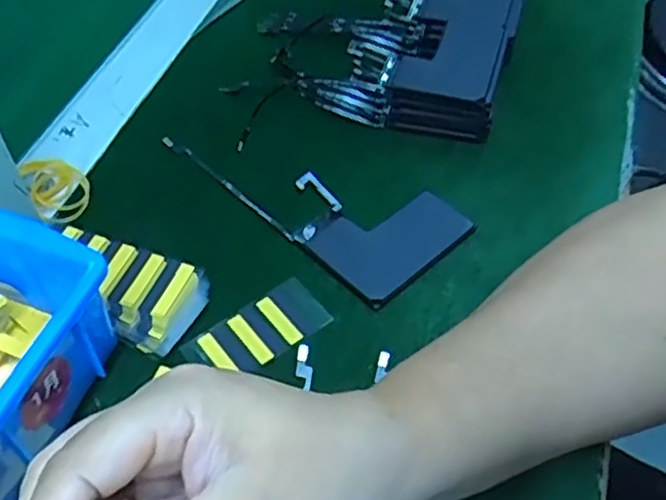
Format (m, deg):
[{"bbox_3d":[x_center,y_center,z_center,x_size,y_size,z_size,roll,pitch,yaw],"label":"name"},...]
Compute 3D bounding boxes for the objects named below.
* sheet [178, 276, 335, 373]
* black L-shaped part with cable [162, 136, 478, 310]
[{"bbox_3d":[-0.036,0.039,0.335,0.066,0.004,0.034,-30,57,-22],"label":"sheet"},{"bbox_3d":[-0.010,-0.037,0.394,0.166,0.006,0.076,37,60,26],"label":"black L-shaped part with cable"}]

